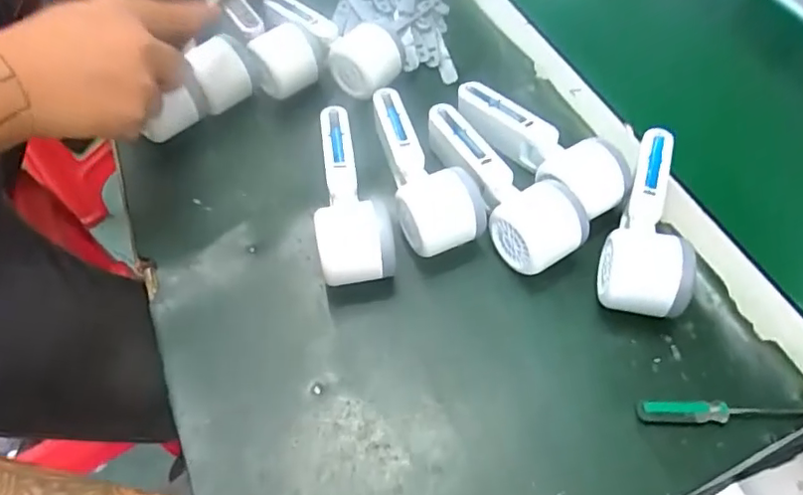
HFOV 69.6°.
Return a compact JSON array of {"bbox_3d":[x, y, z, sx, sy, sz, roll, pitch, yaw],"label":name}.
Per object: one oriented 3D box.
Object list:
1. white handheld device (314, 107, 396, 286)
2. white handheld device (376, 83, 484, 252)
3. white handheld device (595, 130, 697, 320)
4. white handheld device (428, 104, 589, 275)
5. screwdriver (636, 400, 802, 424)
[{"bbox_3d":[-0.043,-0.044,0.467,0.055,0.044,0.153,-7,55,-6],"label":"white handheld device"},{"bbox_3d":[0.021,-0.068,0.483,0.068,0.046,0.154,-9,56,-8],"label":"white handheld device"},{"bbox_3d":[0.196,-0.020,0.452,0.060,0.054,0.162,20,57,12],"label":"white handheld device"},{"bbox_3d":[0.083,-0.053,0.475,0.068,0.051,0.168,-18,57,-14],"label":"white handheld device"},{"bbox_3d":[0.219,0.110,0.386,0.118,0.018,0.013,-1,55,-2],"label":"screwdriver"}]

